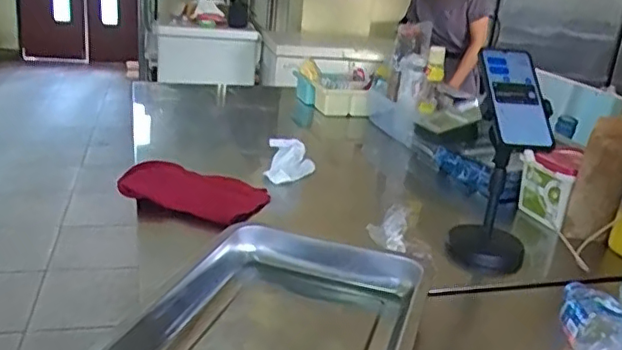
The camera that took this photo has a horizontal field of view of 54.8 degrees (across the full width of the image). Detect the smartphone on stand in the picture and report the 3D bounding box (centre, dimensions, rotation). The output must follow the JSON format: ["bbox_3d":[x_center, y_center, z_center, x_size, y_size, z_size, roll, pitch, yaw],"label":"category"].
[{"bbox_3d":[0.281,-0.020,0.884,0.106,0.300,0.133,8,20,8],"label":"smartphone on stand"}]

